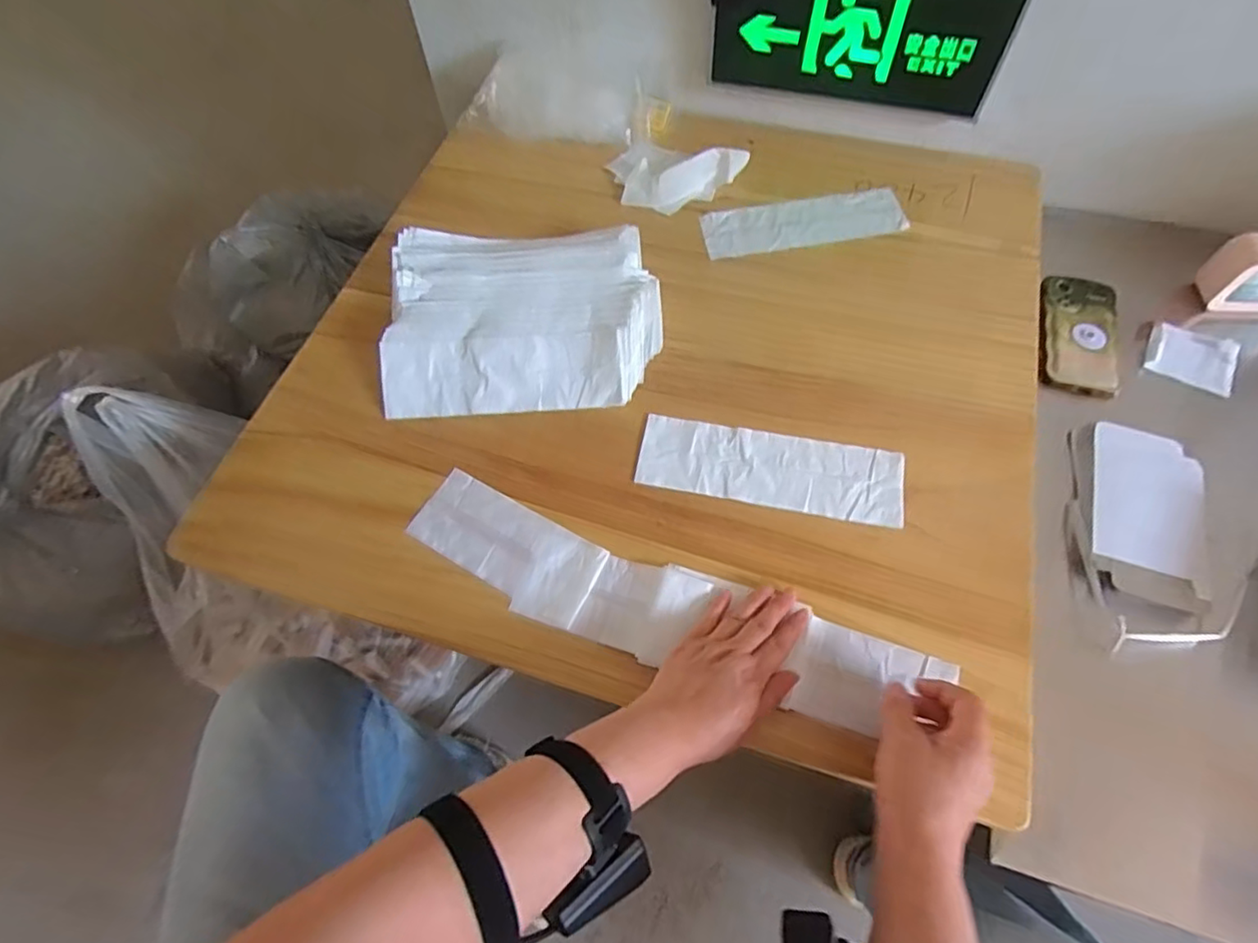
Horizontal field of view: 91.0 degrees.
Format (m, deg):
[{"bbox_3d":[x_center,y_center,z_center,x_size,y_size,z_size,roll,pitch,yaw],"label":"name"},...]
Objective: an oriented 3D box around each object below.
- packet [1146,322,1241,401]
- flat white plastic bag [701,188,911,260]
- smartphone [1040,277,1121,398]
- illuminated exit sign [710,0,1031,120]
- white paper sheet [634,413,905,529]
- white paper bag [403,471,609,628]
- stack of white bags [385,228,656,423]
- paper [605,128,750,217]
[{"bbox_3d":[0.639,-0.130,0.701,0.091,0.021,0.072,20,64,13],"label":"packet"},{"bbox_3d":[0.213,-0.305,0.755,0.242,0.007,0.079,-9,61,-2],"label":"flat white plastic bag"},{"bbox_3d":[0.515,-0.159,0.709,0.083,0.016,0.163,13,63,9],"label":"smartphone"},{"bbox_3d":[0.264,-0.506,0.721,0.322,0.142,0.031,15,63,10],"label":"illuminated exit sign"},{"bbox_3d":[0.136,-0.003,0.602,0.248,0.005,0.080,10,64,8],"label":"white paper sheet"},{"bbox_3d":[-0.115,0.070,0.580,0.183,0.008,0.083,28,66,16],"label":"white paper bag"},{"bbox_3d":[-0.114,-0.177,0.680,0.293,0.051,0.235,-3,61,1],"label":"stack of white bags"},{"bbox_3d":[0.054,-0.374,0.779,0.160,0.034,0.103,19,64,12],"label":"paper"}]

